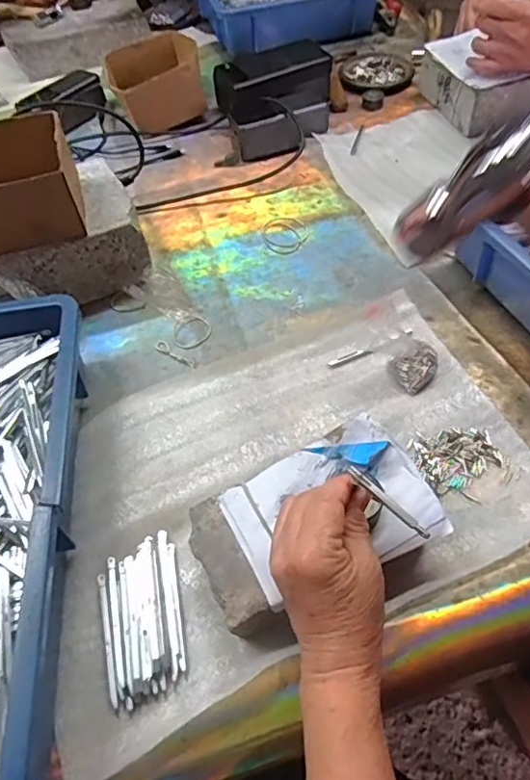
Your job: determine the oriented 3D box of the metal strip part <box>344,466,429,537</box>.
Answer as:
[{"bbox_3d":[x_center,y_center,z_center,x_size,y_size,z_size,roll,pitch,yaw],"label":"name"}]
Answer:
[{"bbox_3d":[0.072,0.066,0.319,0.005,0.007,0.059,-39,70,-22],"label":"metal strip part"}]

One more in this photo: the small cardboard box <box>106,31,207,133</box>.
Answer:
[{"bbox_3d":[-0.159,-0.458,0.809,0.131,0.076,0.138,-20,54,-10],"label":"small cardboard box"}]

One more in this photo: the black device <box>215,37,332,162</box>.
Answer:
[{"bbox_3d":[0.018,-0.403,0.746,0.160,0.087,0.136,-7,53,0],"label":"black device"}]

